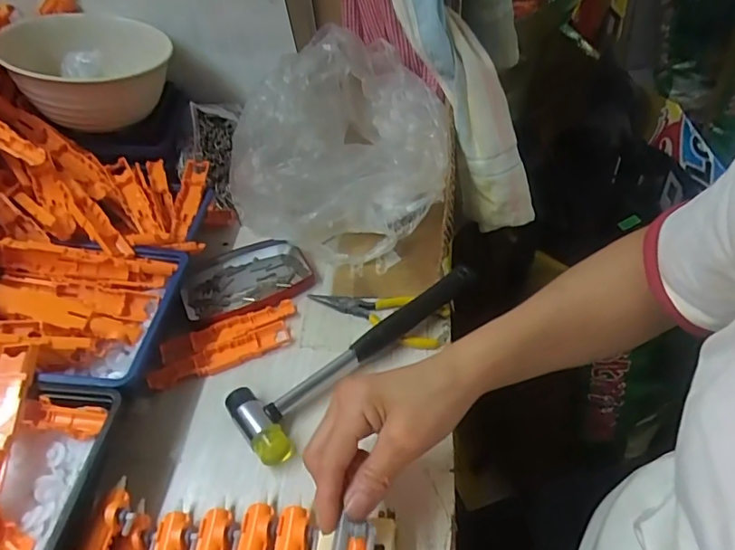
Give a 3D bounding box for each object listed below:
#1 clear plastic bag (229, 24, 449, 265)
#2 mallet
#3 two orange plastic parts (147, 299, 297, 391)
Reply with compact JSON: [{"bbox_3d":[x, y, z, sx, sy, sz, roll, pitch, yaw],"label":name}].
[{"bbox_3d":[-0.018,-0.132,0.535,0.196,0.138,0.215,3,45,9],"label":"clear plastic bag"},{"bbox_3d":[-0.009,0.054,0.424,0.062,0.029,0.229,33,55,33],"label":"mallet"},{"bbox_3d":[-0.123,0.059,0.445,0.127,0.012,0.048,-18,45,-13],"label":"two orange plastic parts"}]

